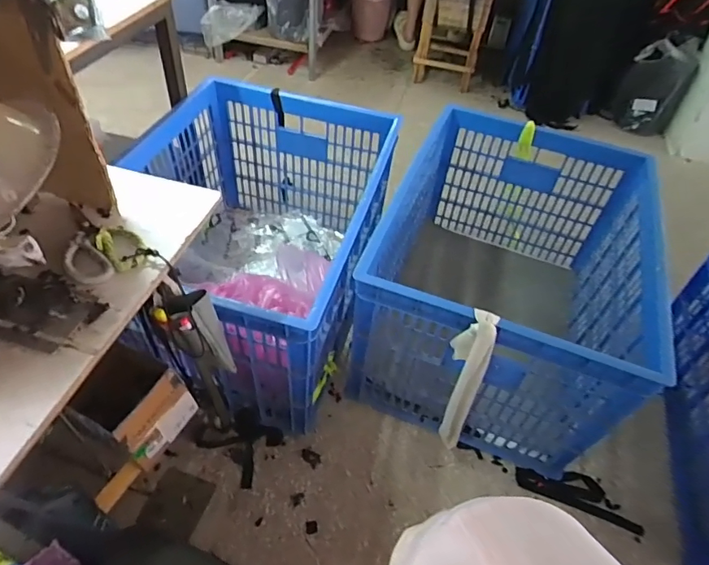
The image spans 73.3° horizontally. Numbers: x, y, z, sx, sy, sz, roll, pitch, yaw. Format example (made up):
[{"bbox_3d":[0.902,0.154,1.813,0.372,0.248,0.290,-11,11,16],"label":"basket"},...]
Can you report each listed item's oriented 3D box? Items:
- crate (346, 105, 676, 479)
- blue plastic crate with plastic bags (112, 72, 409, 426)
[{"bbox_3d":[0.416,-0.014,1.351,0.655,0.501,0.836,15,48,9],"label":"crate"},{"bbox_3d":[-0.284,-0.124,1.364,0.627,0.465,0.821,15,48,9],"label":"blue plastic crate with plastic bags"}]

